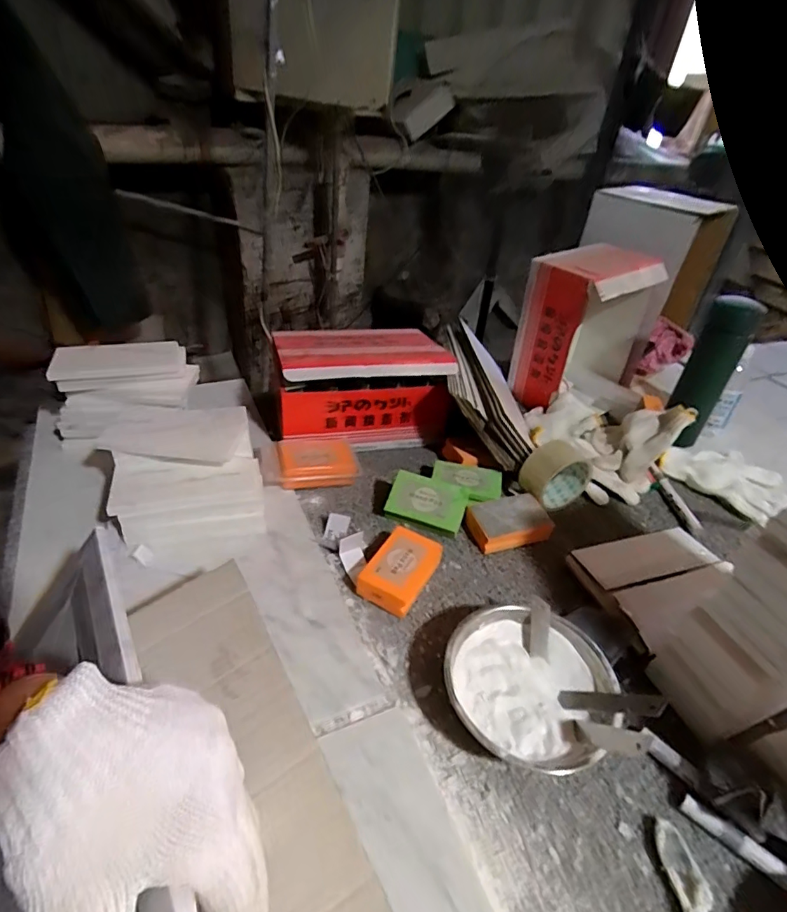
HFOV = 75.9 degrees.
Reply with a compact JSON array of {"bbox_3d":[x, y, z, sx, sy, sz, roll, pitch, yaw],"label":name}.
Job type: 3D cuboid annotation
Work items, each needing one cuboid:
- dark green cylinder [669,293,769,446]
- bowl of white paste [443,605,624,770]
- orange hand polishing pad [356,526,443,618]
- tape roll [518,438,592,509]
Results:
[{"bbox_3d":[0.473,-0.123,0.765,0.067,0.215,0.056,29,43,26],"label":"dark green cylinder"},{"bbox_3d":[0.117,0.211,0.452,0.142,0.053,0.139,4,38,-3],"label":"bowl of white paste"},{"bbox_3d":[0.009,0.126,0.563,0.065,0.035,0.101,25,41,21],"label":"orange hand polishing pad"},{"bbox_3d":[0.216,0.020,0.665,0.094,0.078,0.040,-7,40,-17],"label":"tape roll"}]

